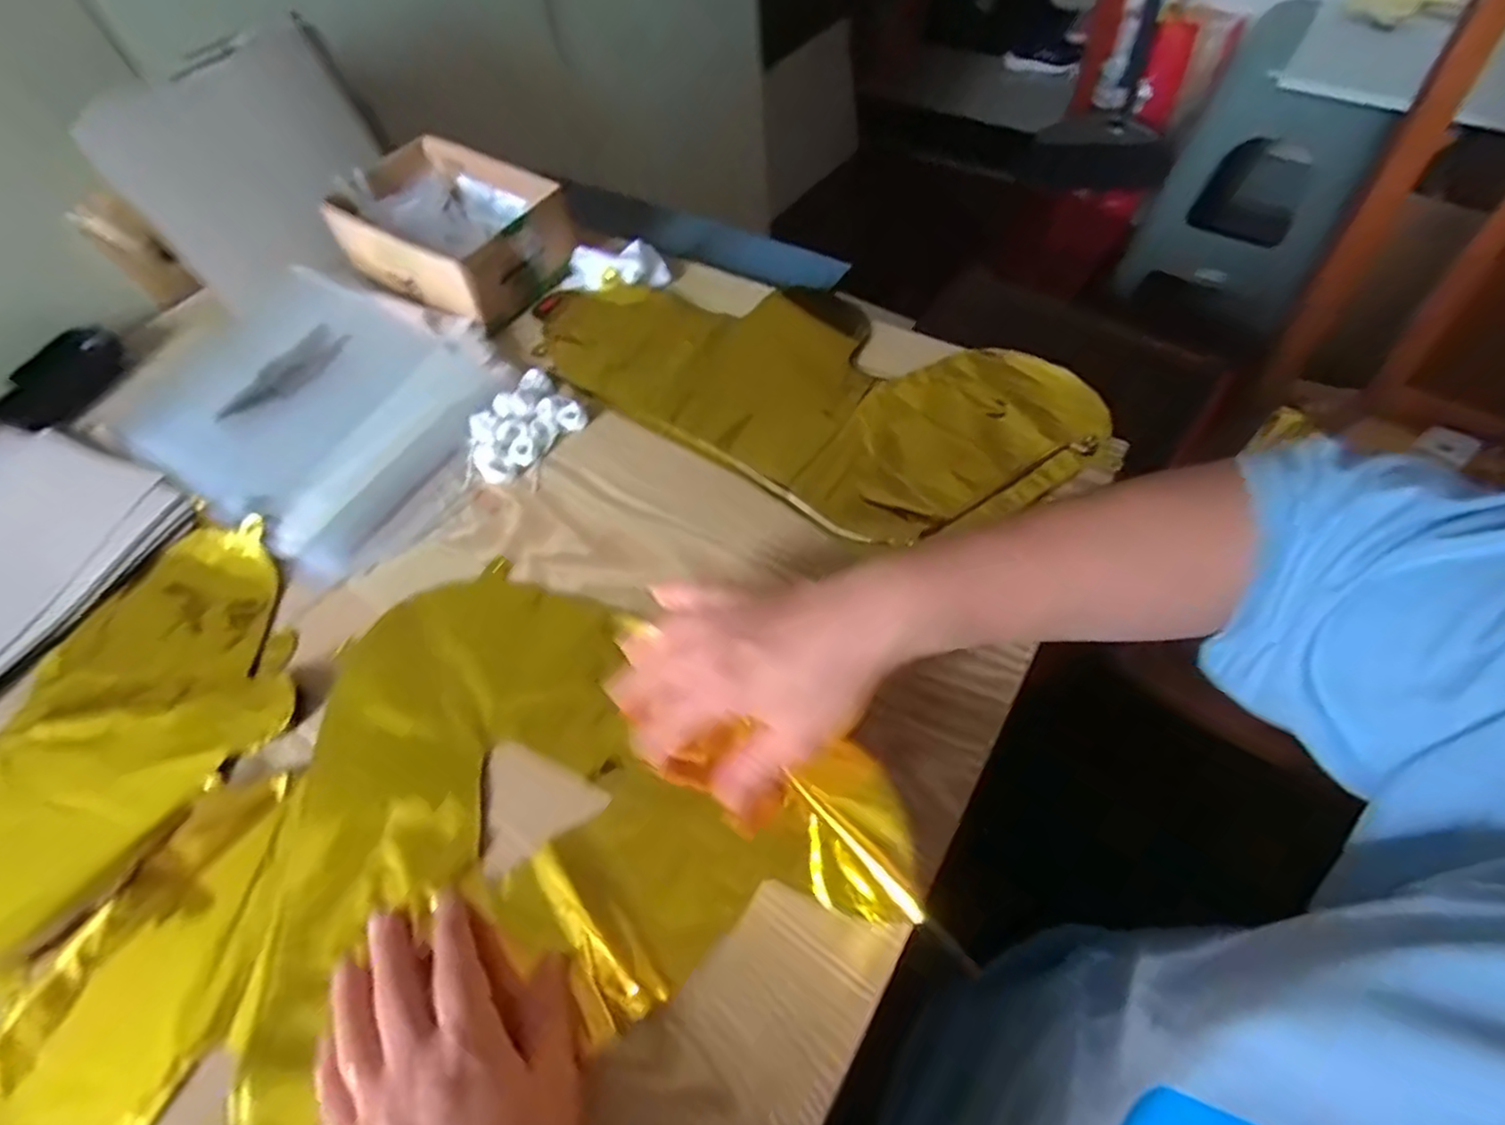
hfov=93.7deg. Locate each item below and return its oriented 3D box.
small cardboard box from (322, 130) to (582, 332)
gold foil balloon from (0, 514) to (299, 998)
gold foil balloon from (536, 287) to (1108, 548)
[{"bbox_3d":[-0.272,-0.304,0.633,0.209,0.055,0.134,30,65,20],"label":"small cardboard box"},{"bbox_3d":[-0.471,0.147,0.392,0.418,0.019,0.216,-29,61,-14],"label":"gold foil balloon"},{"bbox_3d":[0.028,-0.138,0.531,0.411,0.014,0.193,26,63,19],"label":"gold foil balloon"}]

